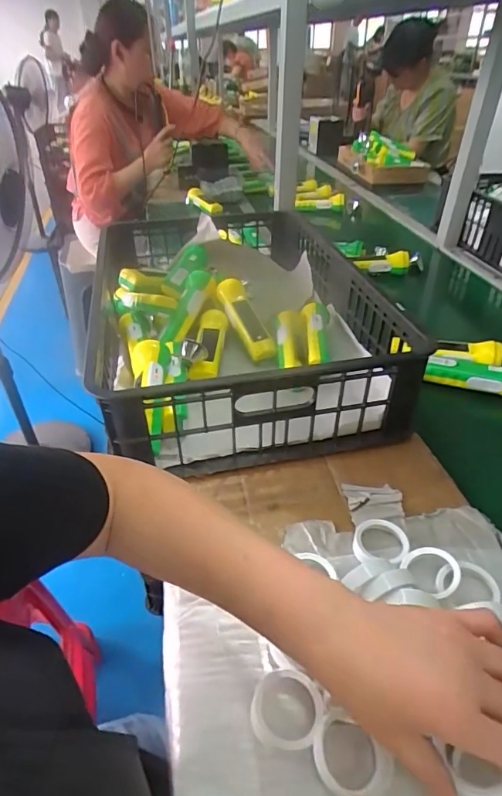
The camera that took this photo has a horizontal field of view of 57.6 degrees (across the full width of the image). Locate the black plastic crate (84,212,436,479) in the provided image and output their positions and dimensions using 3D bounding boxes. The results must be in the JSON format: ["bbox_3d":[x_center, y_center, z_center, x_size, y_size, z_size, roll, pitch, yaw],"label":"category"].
[{"bbox_3d":[-0.034,-0.158,0.758,0.385,0.134,0.632,-7,38,-9],"label":"black plastic crate"}]

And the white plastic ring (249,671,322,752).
[{"bbox_3d":[0.026,0.231,0.341,0.053,0.007,0.049,-11,42,10],"label":"white plastic ring"}]

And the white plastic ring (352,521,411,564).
[{"bbox_3d":[0.129,0.146,0.456,0.056,0.017,0.049,-3,38,-4],"label":"white plastic ring"}]

